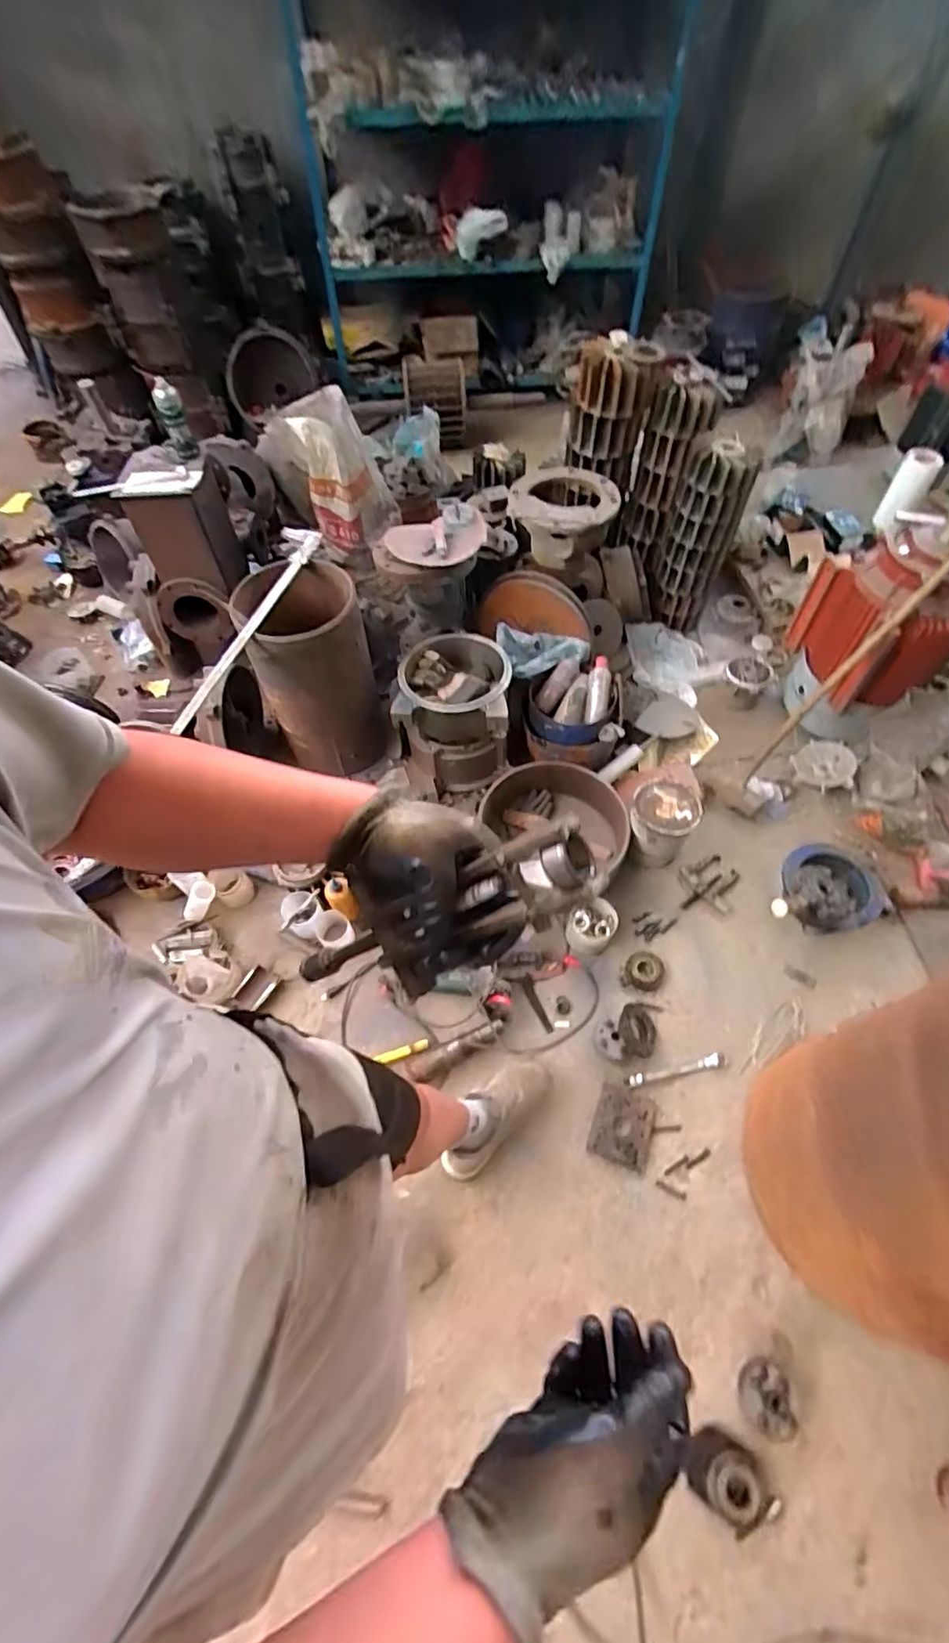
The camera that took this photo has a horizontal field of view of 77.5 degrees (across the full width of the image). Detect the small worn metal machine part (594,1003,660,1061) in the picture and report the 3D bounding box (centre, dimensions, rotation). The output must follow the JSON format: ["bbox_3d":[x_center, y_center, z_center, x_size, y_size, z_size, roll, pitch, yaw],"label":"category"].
[{"bbox_3d":[0.372,0.524,1.440,0.155,0.066,0.121,-23,62,-13],"label":"small worn metal machine part"}]

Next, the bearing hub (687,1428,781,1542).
[{"bbox_3d":[0.460,1.177,1.053,0.145,0.040,0.110,39,66,22],"label":"bearing hub"}]

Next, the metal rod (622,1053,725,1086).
[{"bbox_3d":[0.484,0.597,1.421,0.251,0.022,0.034,-9,58,-5],"label":"metal rod"}]

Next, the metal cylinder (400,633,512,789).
[{"bbox_3d":[-0.053,-0.331,1.753,0.303,0.294,0.368,-3,58,-1],"label":"metal cylinder"}]

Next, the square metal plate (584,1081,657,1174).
[{"bbox_3d":[0.341,0.699,1.351,0.126,0.009,0.158,17,59,11],"label":"square metal plate"}]

